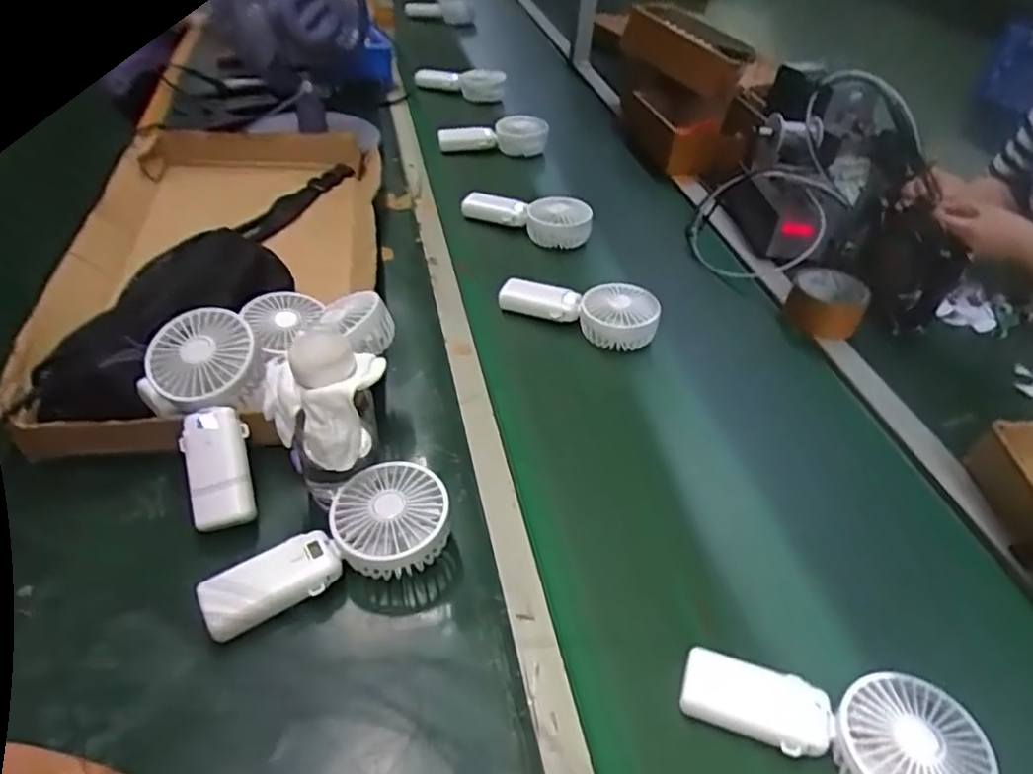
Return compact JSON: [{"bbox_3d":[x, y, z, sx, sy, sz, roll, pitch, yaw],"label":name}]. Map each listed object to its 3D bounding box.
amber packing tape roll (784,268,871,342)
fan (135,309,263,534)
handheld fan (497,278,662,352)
[{"bbox_3d":[0.381,-0.103,0.821,0.086,0.059,0.079,27,46,22],"label":"amber packing tape roll"},{"bbox_3d":[-0.263,0.027,0.561,0.102,0.052,0.191,-10,68,-17],"label":"fan"},{"bbox_3d":[0.072,-0.095,0.790,0.187,0.048,0.073,18,43,13],"label":"handheld fan"}]

